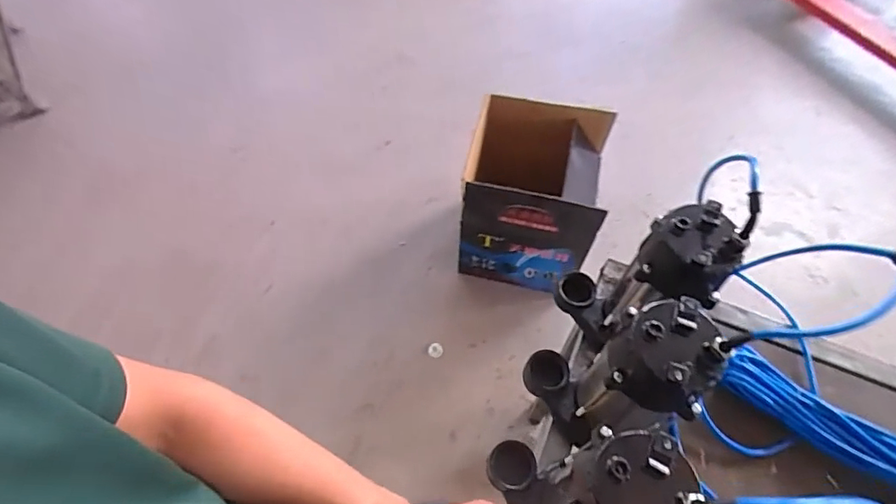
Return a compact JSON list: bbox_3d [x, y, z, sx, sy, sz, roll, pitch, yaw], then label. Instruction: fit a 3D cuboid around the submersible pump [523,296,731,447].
[{"bbox_3d":[0.171,0.137,0.546,0.149,0.242,0.097,15,59,8],"label":"submersible pump"}]

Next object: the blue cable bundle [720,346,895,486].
[{"bbox_3d":[0.501,0.237,0.600,0.340,0.060,0.053,31,63,17],"label":"blue cable bundle"}]

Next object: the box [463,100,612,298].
[{"bbox_3d":[0.250,-0.165,1.549,0.379,0.458,0.380,10,58,5],"label":"box"}]

